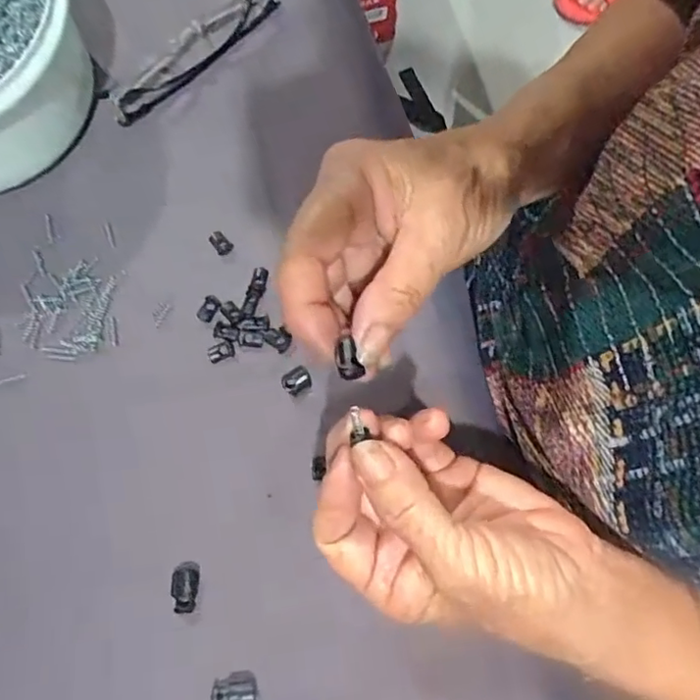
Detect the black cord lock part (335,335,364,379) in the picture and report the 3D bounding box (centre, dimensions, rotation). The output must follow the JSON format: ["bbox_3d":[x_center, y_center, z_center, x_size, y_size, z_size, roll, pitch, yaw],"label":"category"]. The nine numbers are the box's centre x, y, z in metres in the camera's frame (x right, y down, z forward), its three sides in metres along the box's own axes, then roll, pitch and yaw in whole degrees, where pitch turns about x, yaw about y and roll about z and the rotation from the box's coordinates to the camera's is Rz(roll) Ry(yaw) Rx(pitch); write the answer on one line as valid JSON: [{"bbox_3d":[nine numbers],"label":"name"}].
[{"bbox_3d":[-0.001,0.003,0.223,0.008,0.007,0.014,-16,73,-4],"label":"black cord lock part"}]

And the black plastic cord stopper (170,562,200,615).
[{"bbox_3d":[-0.083,0.119,0.300,0.014,0.006,0.023,-3,75,-1],"label":"black plastic cord stopper"}]

